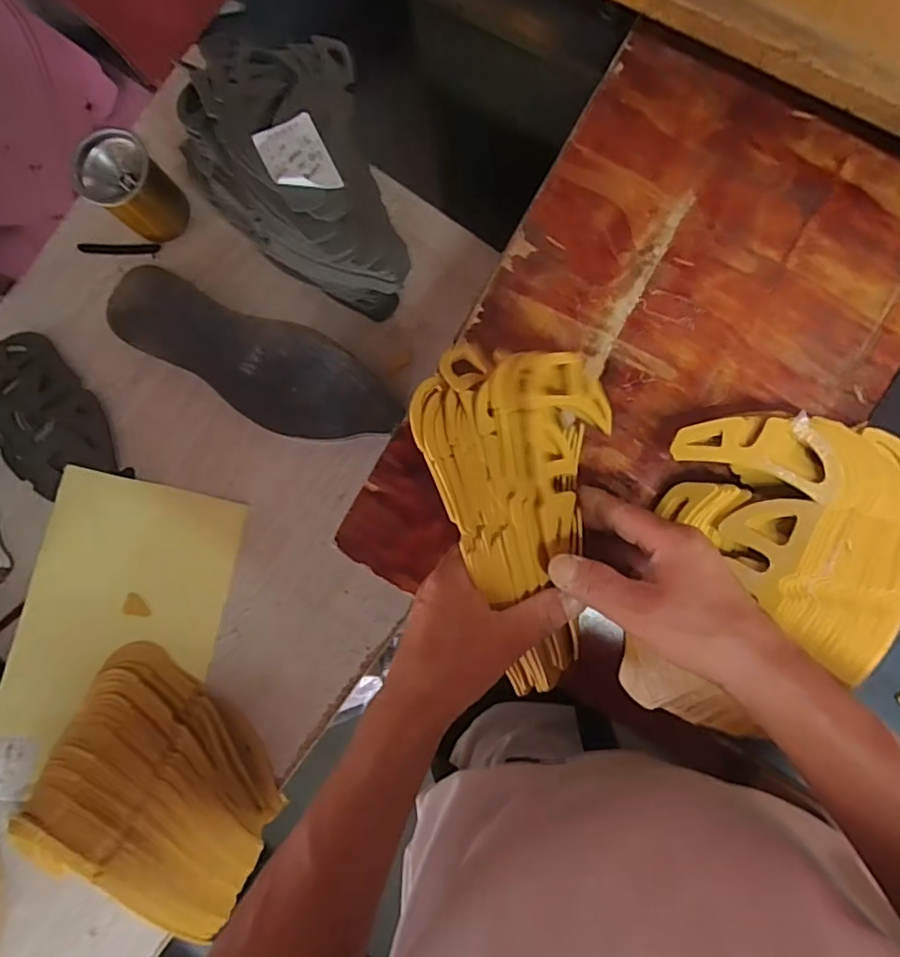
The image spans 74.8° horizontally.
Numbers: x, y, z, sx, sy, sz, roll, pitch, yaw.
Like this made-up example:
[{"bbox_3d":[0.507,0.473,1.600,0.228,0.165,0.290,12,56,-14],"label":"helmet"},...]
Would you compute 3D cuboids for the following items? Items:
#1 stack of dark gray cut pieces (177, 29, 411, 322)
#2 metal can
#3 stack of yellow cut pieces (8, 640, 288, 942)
[{"bbox_3d":[-0.146,-0.272,0.560,0.166,0.164,0.225,-16,86,3],"label":"stack of dark gray cut pieces"},{"bbox_3d":[-0.326,-0.299,0.603,0.069,0.089,0.071,0,87,4],"label":"metal can"},{"bbox_3d":[-0.289,0.313,0.589,0.229,0.075,0.197,28,89,5],"label":"stack of yellow cut pieces"}]

